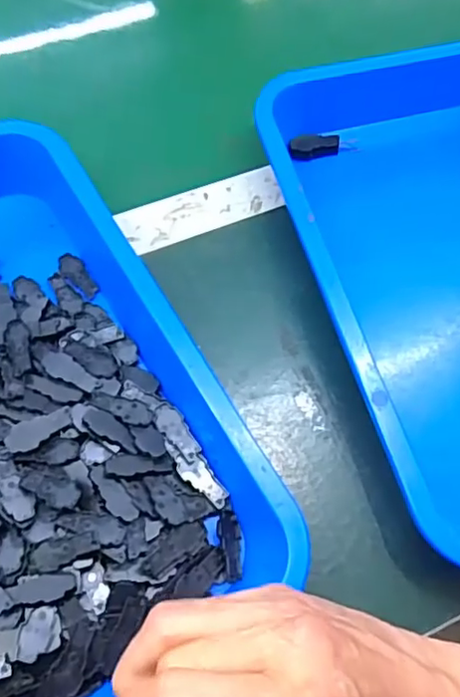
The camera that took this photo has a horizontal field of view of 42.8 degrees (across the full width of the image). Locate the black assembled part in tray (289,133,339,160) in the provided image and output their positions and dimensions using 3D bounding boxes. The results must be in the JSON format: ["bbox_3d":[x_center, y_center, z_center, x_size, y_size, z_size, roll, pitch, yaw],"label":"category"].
[{"bbox_3d":[0.065,-0.158,0.456,0.040,0.009,0.018,-12,69,-9],"label":"black assembled part in tray"}]

